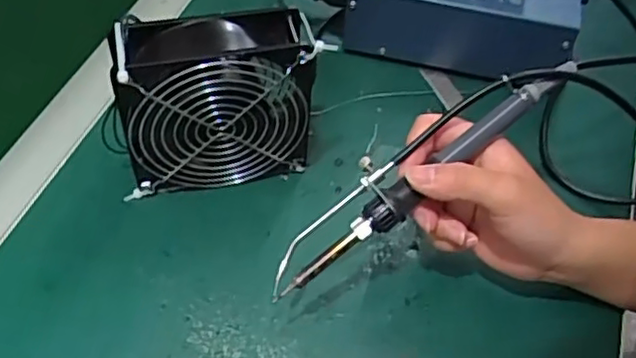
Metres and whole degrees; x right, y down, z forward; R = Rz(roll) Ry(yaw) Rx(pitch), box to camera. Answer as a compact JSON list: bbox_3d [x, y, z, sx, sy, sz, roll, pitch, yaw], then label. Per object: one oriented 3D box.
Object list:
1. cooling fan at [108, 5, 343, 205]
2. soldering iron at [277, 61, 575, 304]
[{"bbox_3d":[-0.068,-0.045,0.444,0.134,0.128,0.041,-10,53,-11],"label":"cooling fan"},{"bbox_3d":[0.057,-0.007,0.380,0.207,0.016,0.033,-36,57,-1],"label":"soldering iron"}]

